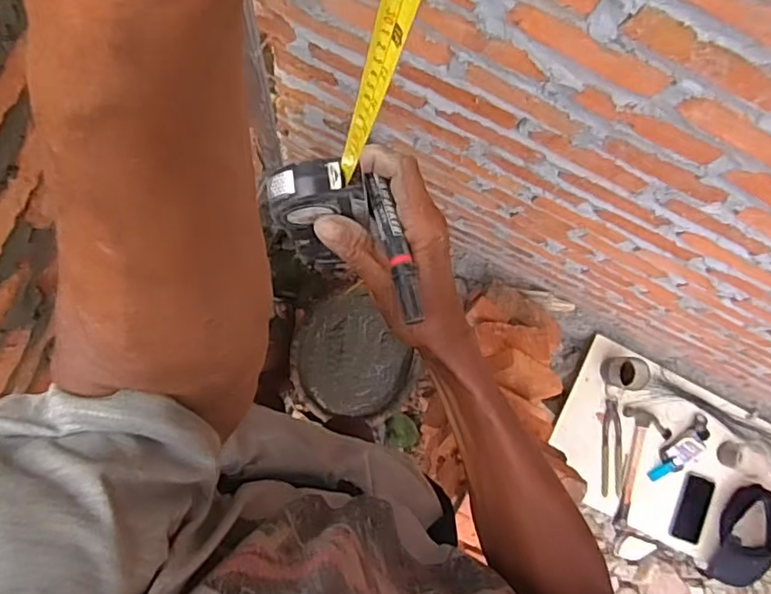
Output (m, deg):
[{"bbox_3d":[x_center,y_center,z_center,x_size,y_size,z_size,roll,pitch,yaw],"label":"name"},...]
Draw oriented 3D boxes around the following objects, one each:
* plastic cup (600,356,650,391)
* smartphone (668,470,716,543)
[{"bbox_3d":[0.543,0.171,1.340,0.088,0.080,0.073,5,86,-7],"label":"plastic cup"},{"bbox_3d":[0.722,0.495,1.393,0.074,0.007,0.159,17,95,7],"label":"smartphone"}]

